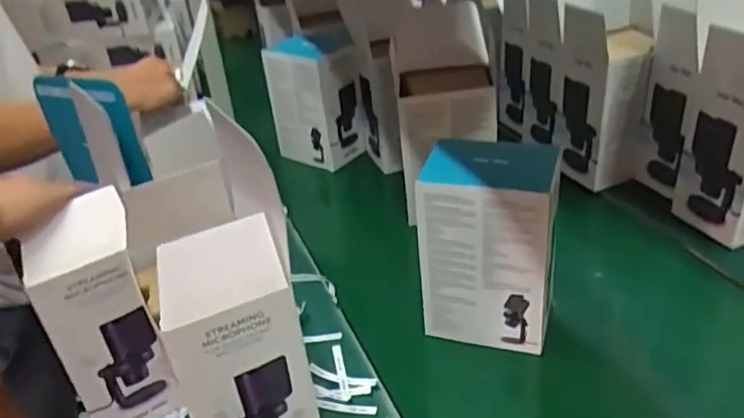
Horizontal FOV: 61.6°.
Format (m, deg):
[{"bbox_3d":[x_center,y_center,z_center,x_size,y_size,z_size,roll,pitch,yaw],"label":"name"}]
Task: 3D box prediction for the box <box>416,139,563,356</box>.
[{"bbox_3d":[0.142,0.041,0.765,0.156,0.255,0.092,4,33,20],"label":"box"}]

